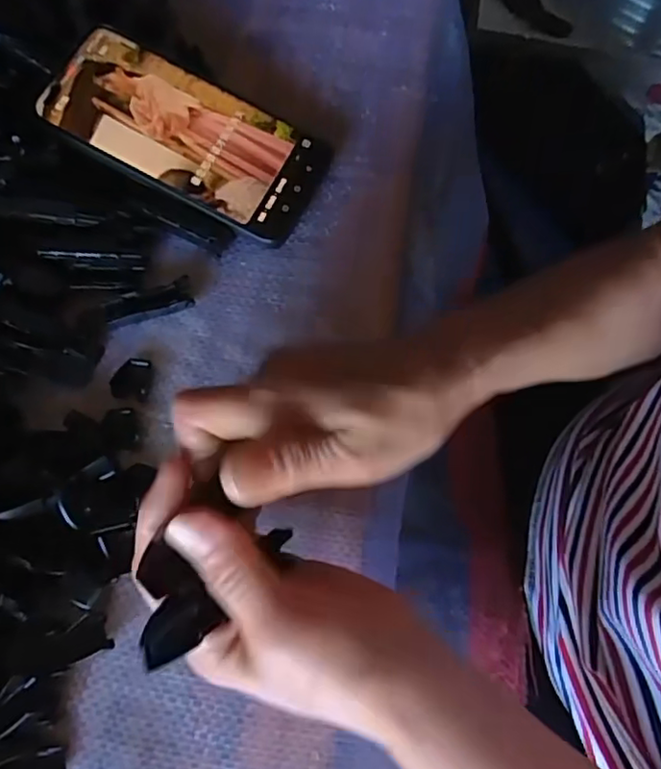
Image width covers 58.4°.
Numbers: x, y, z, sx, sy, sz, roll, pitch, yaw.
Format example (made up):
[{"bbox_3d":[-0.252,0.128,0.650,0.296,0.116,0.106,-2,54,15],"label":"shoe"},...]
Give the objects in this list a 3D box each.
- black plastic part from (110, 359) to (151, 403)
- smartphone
[{"bbox_3d":[-0.108,-0.003,0.321,0.017,0.007,0.023,6,70,2],"label":"black plastic part"},{"bbox_3d":[-0.084,-0.147,0.349,0.159,0.005,0.075,26,77,-3],"label":"smartphone"}]

